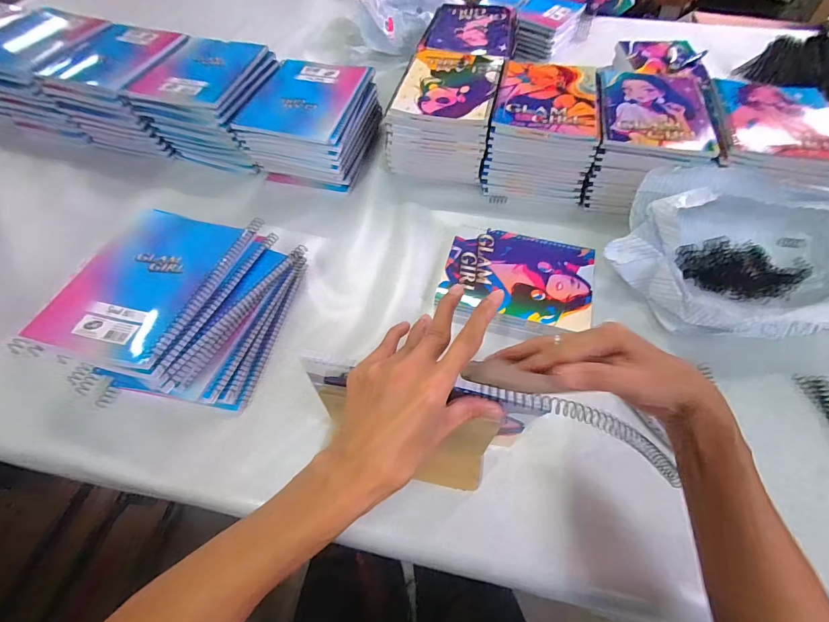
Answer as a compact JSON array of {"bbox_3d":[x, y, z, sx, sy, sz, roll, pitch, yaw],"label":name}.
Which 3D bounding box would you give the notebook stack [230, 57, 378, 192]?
[{"bbox_3d":[-0.171,-0.310,0.649,0.170,0.120,0.196,13,60,10],"label":"notebook stack"}]

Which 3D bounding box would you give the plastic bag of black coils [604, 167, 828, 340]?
[{"bbox_3d":[0.413,-0.068,0.494,0.305,0.110,0.217,1,59,3],"label":"plastic bag of black coils"}]

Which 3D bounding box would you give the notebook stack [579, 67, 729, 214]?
[{"bbox_3d":[0.363,-0.268,0.606,0.168,0.098,0.225,12,60,9],"label":"notebook stack"}]

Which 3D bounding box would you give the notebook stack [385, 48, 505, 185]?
[{"bbox_3d":[0.057,-0.336,0.654,0.154,0.105,0.213,12,60,9],"label":"notebook stack"}]

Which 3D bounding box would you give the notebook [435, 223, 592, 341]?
[{"bbox_3d":[0.139,-0.040,0.522,0.194,0.020,0.161,13,60,10],"label":"notebook"}]

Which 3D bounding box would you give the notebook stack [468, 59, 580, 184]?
[{"bbox_3d":[0.204,-0.306,0.628,0.162,0.093,0.216,7,59,6],"label":"notebook stack"}]

